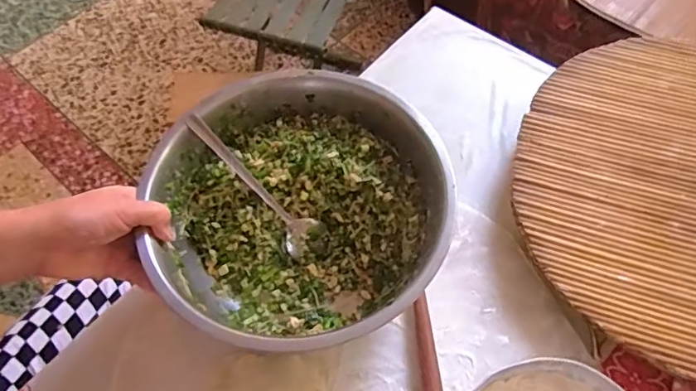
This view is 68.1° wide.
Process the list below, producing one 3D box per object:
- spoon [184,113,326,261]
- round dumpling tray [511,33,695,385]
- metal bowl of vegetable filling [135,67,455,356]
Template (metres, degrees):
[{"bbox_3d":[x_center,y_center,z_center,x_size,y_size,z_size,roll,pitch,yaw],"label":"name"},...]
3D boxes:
[{"bbox_3d":[-0.087,-0.011,0.502,0.039,0.016,0.174,-43,98,-20],"label":"spoon"},{"bbox_3d":[0.378,-0.010,0.518,0.387,0.021,0.399,-1,59,2],"label":"round dumpling tray"},{"bbox_3d":[-0.043,0.022,0.488,0.252,0.109,0.257,-1,59,2],"label":"metal bowl of vegetable filling"}]

